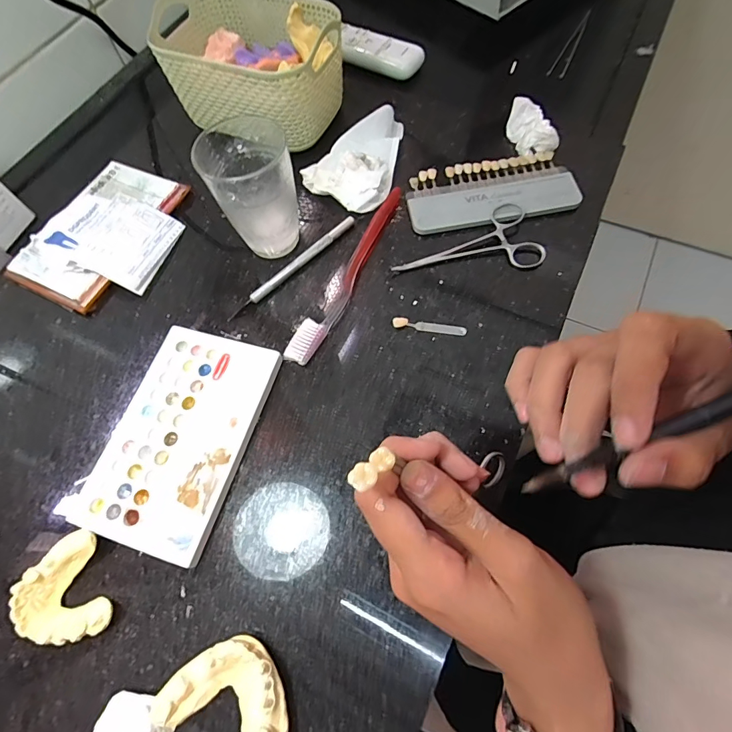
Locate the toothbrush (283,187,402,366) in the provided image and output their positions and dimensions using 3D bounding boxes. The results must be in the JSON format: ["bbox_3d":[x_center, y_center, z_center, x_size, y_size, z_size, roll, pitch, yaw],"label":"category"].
[{"bbox_3d":[-0.011,-0.080,0.346,0.022,0.014,0.185,25,70,13],"label":"toothbrush"}]

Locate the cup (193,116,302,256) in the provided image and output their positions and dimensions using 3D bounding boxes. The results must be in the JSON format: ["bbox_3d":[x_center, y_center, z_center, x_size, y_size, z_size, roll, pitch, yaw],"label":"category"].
[{"bbox_3d":[-0.090,-0.142,0.338,0.064,0.089,0.065,-1,66,3],"label":"cup"}]

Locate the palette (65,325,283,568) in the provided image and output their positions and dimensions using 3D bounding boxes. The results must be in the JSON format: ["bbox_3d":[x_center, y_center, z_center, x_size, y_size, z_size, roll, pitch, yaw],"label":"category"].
[{"bbox_3d":[-0.131,0.048,0.298,0.097,0.012,0.152,14,67,9],"label":"palette"}]

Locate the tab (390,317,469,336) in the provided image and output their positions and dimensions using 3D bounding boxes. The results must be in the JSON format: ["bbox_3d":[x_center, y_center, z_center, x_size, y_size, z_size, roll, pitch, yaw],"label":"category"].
[{"bbox_3d":[0.050,-0.031,0.325,0.057,0.004,0.008,8,67,7],"label":"tab"}]

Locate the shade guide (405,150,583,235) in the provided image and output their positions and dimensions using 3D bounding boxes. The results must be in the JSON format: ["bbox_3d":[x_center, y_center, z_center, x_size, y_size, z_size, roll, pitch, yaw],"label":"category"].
[{"bbox_3d":[0.111,-0.157,0.373,0.144,0.011,0.066,-10,66,-1],"label":"shade guide"}]

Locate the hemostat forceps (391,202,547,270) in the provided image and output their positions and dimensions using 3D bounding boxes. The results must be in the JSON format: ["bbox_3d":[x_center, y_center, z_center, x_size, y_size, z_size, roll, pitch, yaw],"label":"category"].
[{"bbox_3d":[0.085,-0.109,0.355,0.124,0.008,0.063,-3,66,2],"label":"hemostat forceps"}]

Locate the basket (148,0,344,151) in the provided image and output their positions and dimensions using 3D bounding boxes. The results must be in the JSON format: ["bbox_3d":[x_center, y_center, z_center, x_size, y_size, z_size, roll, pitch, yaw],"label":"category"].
[{"bbox_3d":[-0.113,-0.296,0.411,0.174,0.079,0.118,22,69,12],"label":"basket"}]

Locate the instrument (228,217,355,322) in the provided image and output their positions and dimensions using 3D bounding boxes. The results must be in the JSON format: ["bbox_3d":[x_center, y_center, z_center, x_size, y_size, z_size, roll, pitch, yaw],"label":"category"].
[{"bbox_3d":[-0.061,-0.085,0.357,0.137,0.008,0.007,-42,70,-15],"label":"instrument"}]

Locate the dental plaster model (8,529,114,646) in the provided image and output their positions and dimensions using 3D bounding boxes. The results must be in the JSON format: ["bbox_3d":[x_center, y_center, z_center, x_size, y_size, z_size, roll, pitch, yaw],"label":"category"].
[{"bbox_3d":[-0.186,0.139,0.256,0.048,0.020,0.059,-25,67,-8],"label":"dental plaster model"}]

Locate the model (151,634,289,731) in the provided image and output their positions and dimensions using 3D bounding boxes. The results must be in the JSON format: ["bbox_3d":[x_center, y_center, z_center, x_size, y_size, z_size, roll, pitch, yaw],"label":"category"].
[{"bbox_3d":[-0.070,0.180,0.224,0.072,0.029,0.050,24,69,13],"label":"model"}]

